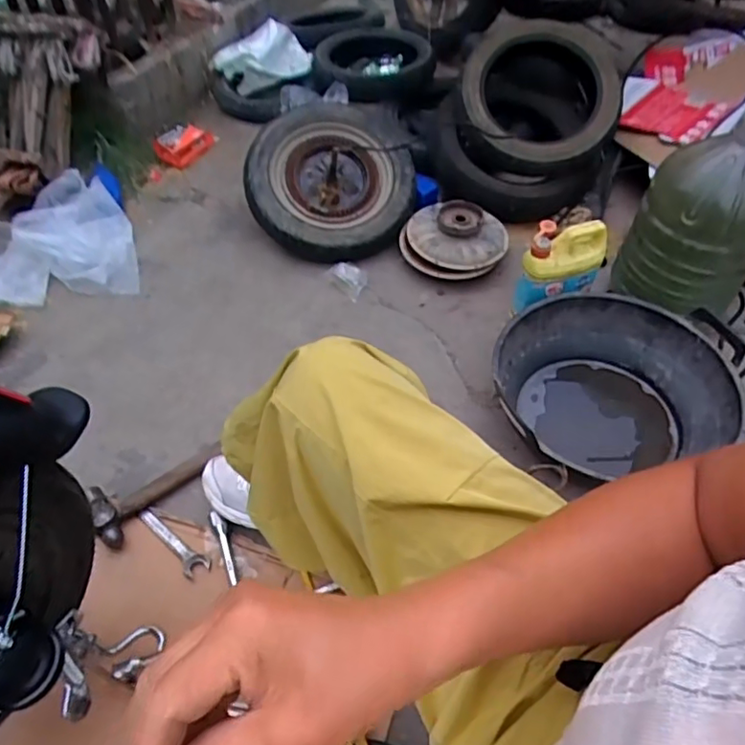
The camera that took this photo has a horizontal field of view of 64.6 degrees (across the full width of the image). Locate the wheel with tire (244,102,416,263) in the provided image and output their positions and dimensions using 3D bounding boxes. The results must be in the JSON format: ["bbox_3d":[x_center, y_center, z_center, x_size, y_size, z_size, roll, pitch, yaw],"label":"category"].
[{"bbox_3d":[-0.094,-0.419,1.277,0.365,0.105,0.365,2,76,-6],"label":"wheel with tire"}]

